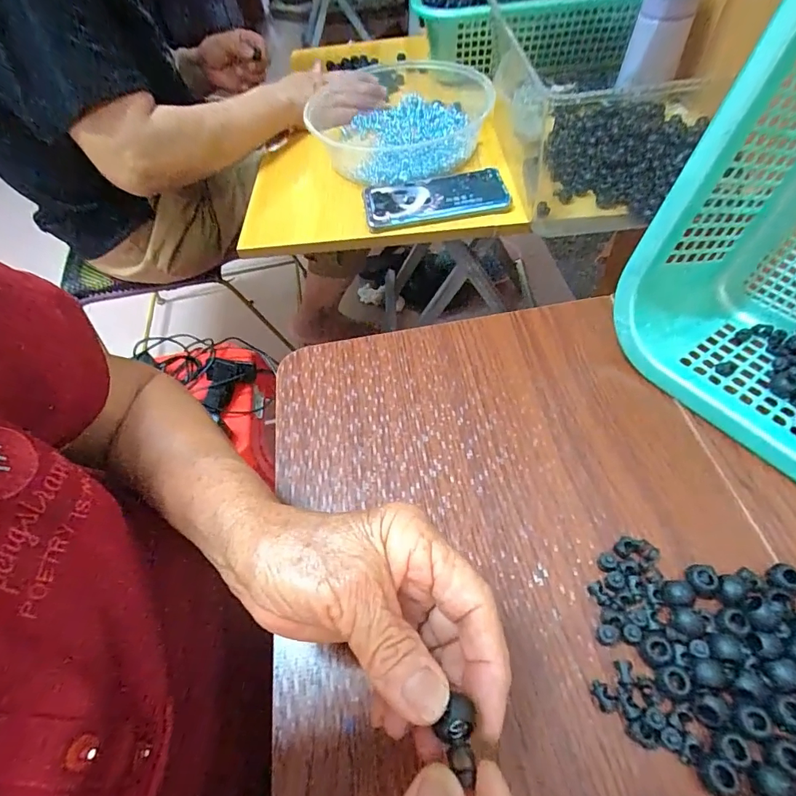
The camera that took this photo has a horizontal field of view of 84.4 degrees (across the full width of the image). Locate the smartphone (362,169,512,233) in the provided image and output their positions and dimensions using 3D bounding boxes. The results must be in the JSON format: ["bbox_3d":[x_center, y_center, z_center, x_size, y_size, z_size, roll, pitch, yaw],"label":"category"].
[{"bbox_3d":[0.043,-0.224,0.495,0.159,0.015,0.069,-13,55,-1],"label":"smartphone"}]

